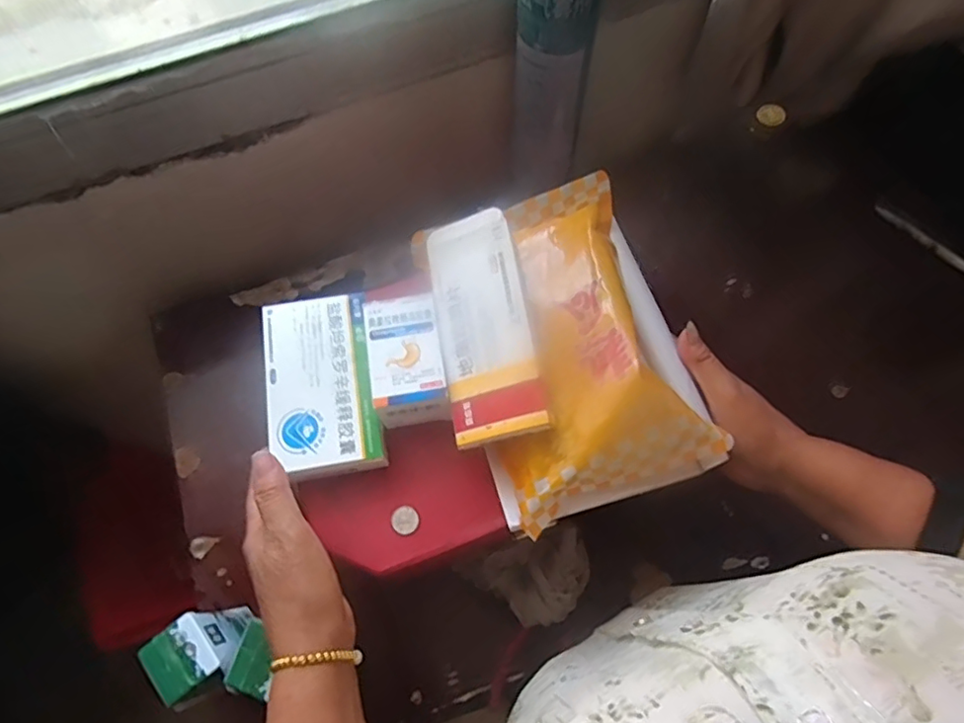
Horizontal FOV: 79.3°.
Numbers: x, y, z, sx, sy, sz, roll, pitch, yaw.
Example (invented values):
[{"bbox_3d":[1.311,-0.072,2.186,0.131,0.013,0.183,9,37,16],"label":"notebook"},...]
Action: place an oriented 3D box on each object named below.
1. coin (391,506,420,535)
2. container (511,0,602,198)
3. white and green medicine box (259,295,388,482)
[{"bbox_3d":[-0.053,0.110,0.403,0.018,0.004,0.018,2,69,-5],"label":"coin"},{"bbox_3d":[0.061,-0.267,0.479,0.062,0.295,0.069,7,70,5],"label":"container"},{"bbox_3d":[-0.115,0.017,0.420,0.073,0.024,0.130,-11,69,-2],"label":"white and green medicine box"}]

